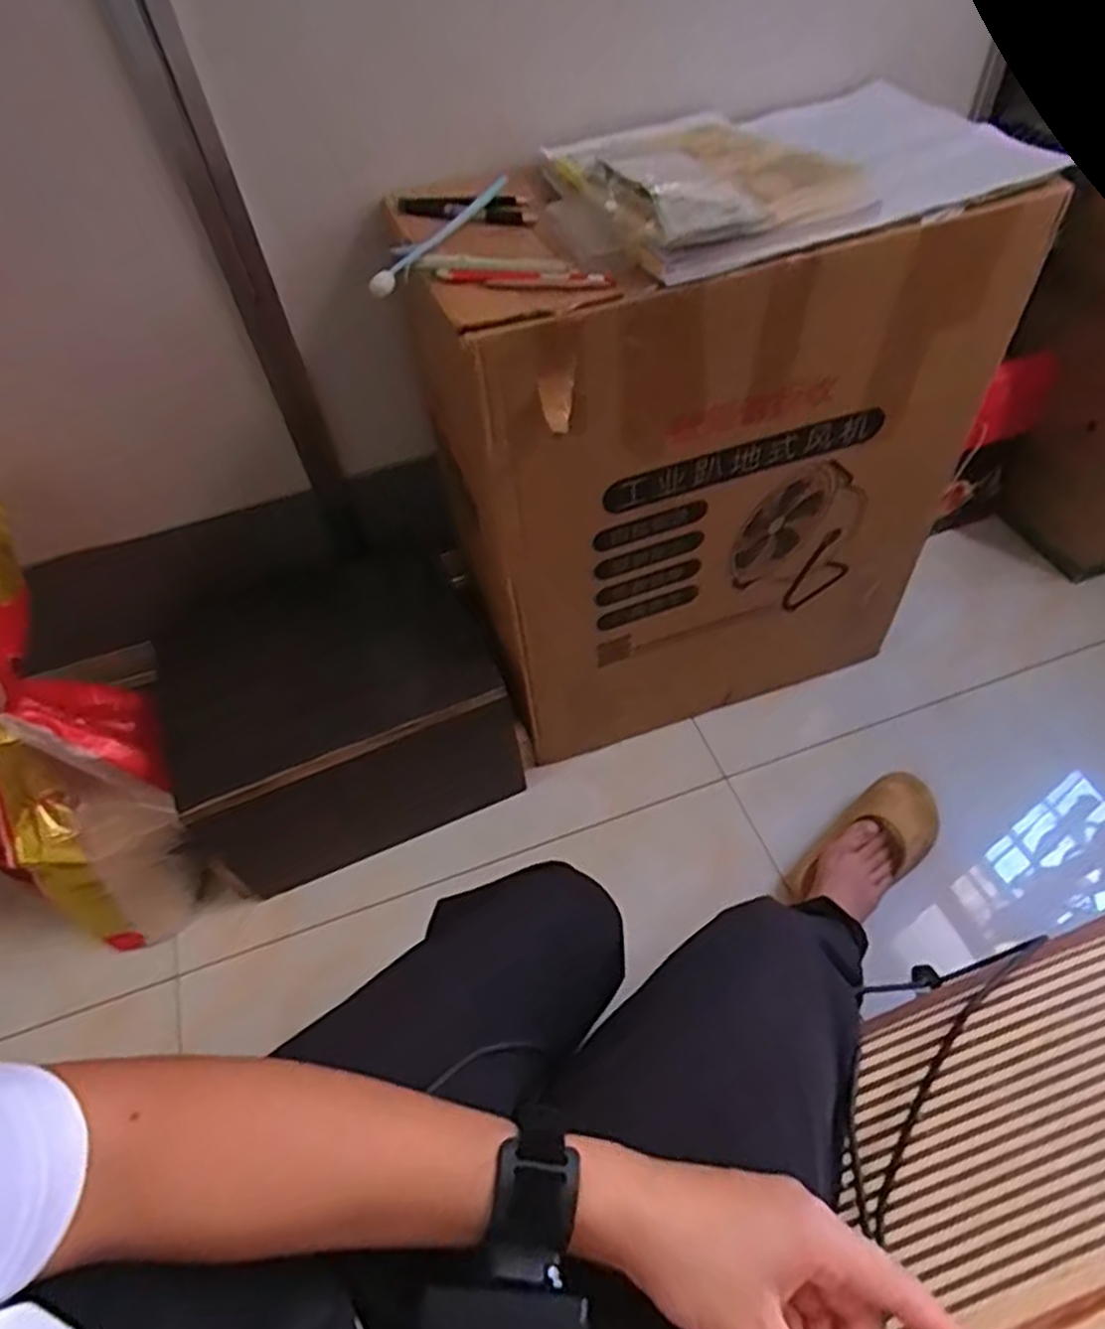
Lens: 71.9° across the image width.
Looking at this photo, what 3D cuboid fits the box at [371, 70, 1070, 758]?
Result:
[{"bbox_3d":[0.166,-0.251,0.948,0.576,0.674,0.293,-19,54,-9],"label":"box"}]

